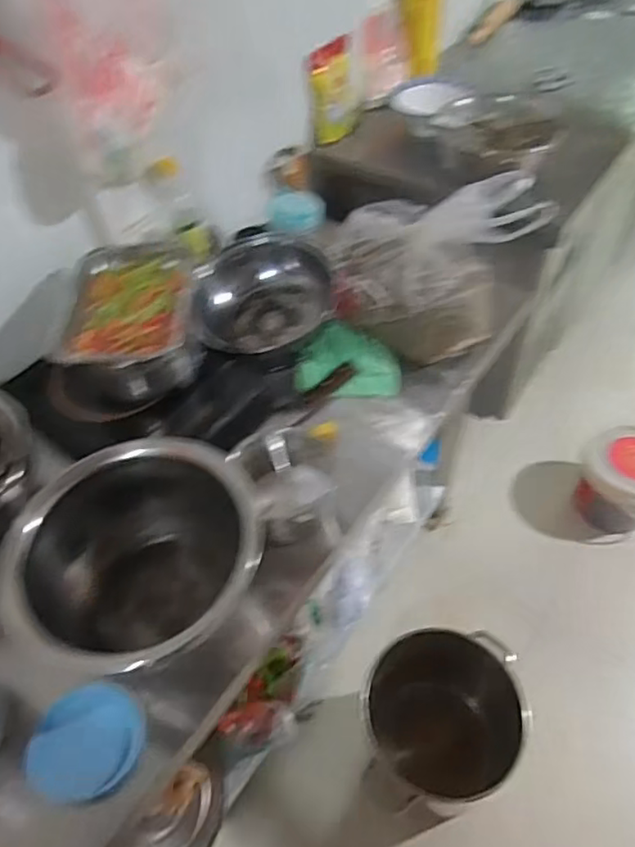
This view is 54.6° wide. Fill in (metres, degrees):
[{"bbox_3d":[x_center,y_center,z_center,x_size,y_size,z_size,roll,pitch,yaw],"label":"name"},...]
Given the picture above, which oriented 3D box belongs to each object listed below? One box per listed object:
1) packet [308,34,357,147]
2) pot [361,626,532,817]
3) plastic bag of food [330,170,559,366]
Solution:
[{"bbox_3d":[0.043,-0.756,1.409,0.131,0.197,0.023,-34,48,-27],"label":"packet"},{"bbox_3d":[0.263,0.636,1.337,0.317,0.259,0.303,-4,50,2],"label":"pot"},{"bbox_3d":[0.192,-0.271,1.056,0.330,0.216,0.220,12,52,14],"label":"plastic bag of food"}]

